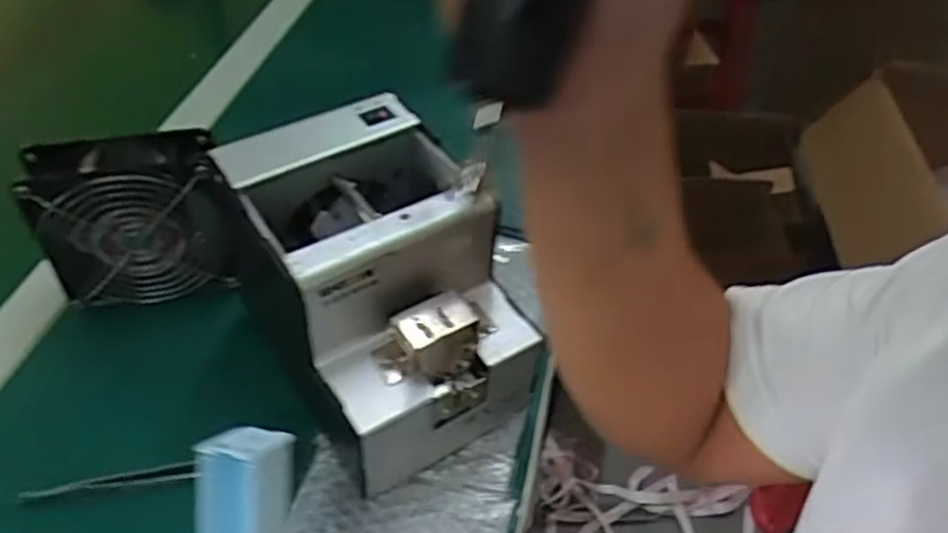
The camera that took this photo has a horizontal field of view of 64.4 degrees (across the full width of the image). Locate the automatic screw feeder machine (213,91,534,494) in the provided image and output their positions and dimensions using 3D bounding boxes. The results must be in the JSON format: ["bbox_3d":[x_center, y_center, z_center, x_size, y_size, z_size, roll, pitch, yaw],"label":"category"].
[{"bbox_3d":[-0.056,0.011,0.467,0.131,0.142,0.176,-26,53,-25],"label":"automatic screw feeder machine"}]

